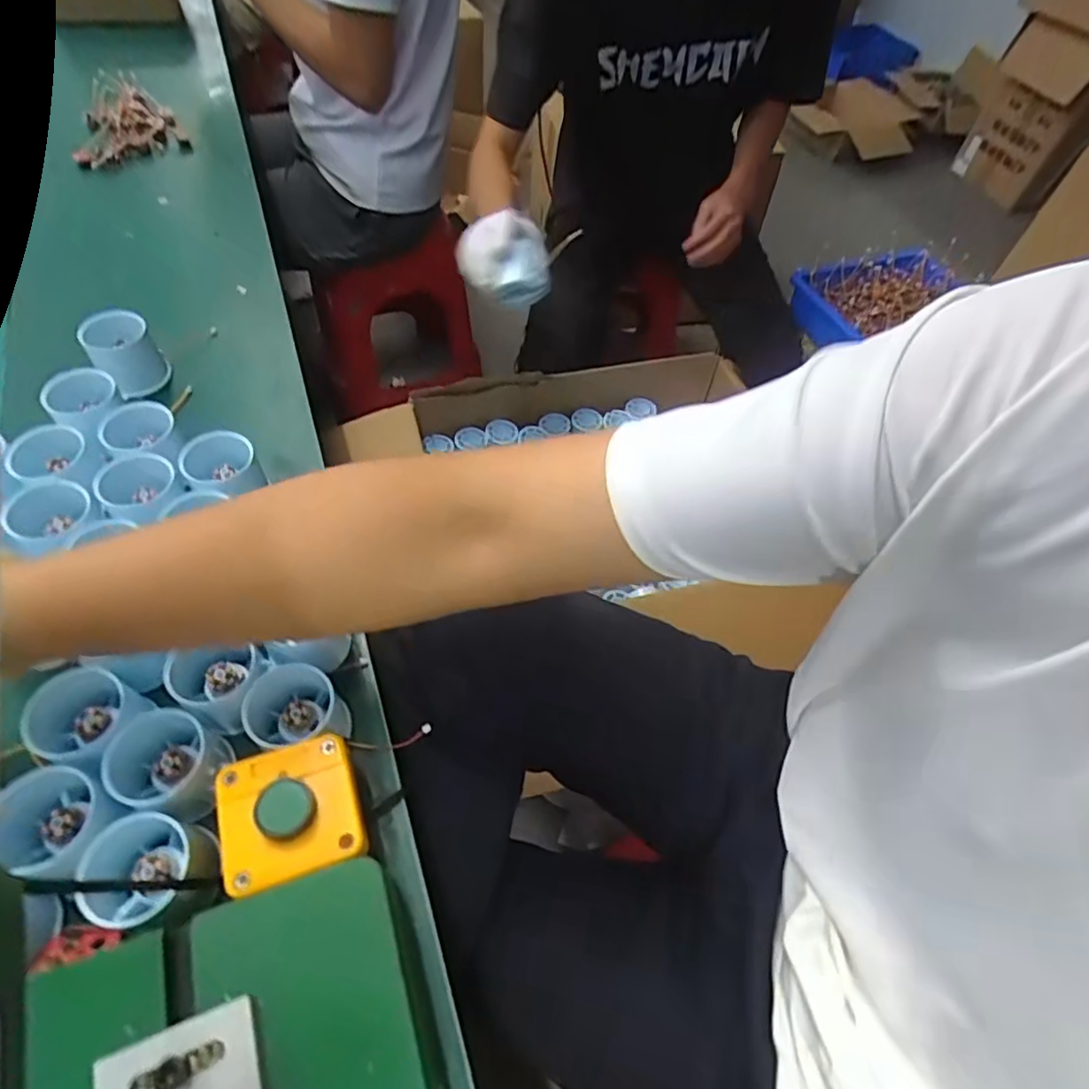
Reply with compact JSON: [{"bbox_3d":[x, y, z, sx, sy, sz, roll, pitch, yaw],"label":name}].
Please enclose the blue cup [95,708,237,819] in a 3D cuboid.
[{"bbox_3d":[-0.214,0.129,0.358,0.058,0.045,0.051,11,55,4],"label":"blue cup"}]

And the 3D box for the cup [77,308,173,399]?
[{"bbox_3d":[-0.366,-0.168,0.541,0.050,0.055,0.050,2,55,-3],"label":"cup"}]

